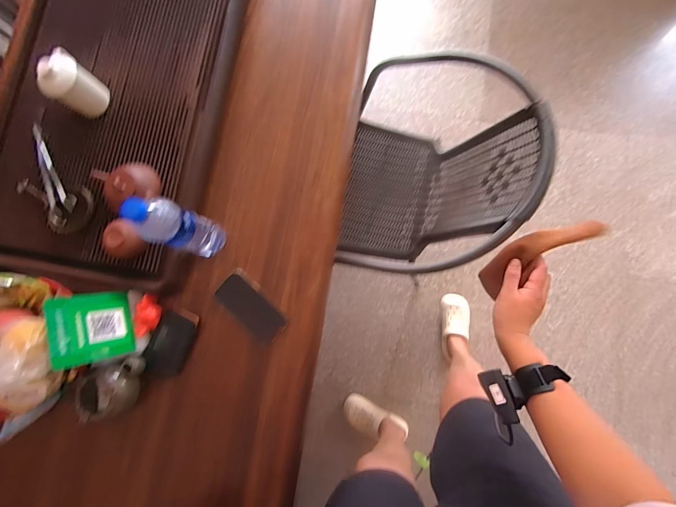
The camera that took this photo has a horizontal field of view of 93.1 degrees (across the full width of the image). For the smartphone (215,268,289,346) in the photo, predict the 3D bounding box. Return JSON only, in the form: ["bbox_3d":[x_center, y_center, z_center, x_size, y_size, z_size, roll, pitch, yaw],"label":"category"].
[{"bbox_3d":[-0.170,0.106,0.624,0.152,0.013,0.079,44,89,9],"label":"smartphone"}]

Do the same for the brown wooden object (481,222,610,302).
[{"bbox_3d":[0.302,-0.004,0.486,0.180,0.022,0.055,-31,81,17],"label":"brown wooden object"}]

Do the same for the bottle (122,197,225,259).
[{"bbox_3d":[-0.261,-0.043,0.532,0.053,0.216,0.070,30,87,8],"label":"bottle"}]

